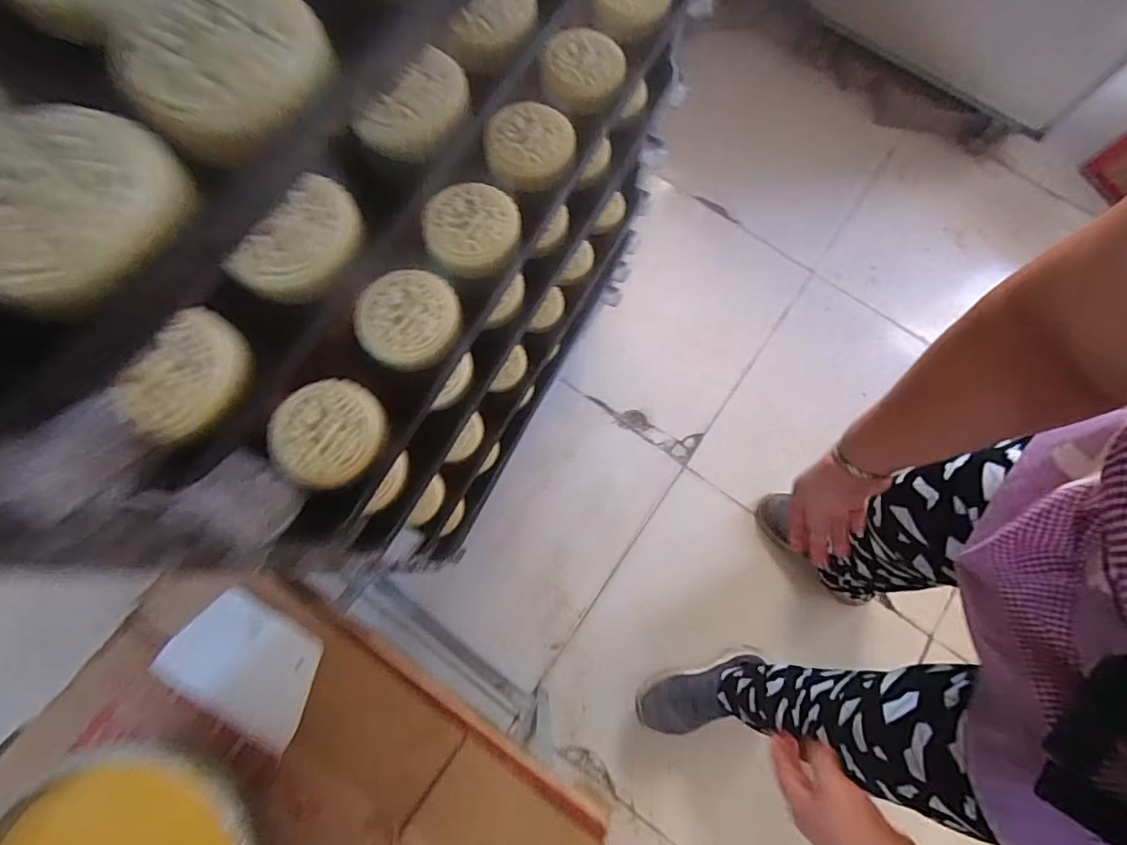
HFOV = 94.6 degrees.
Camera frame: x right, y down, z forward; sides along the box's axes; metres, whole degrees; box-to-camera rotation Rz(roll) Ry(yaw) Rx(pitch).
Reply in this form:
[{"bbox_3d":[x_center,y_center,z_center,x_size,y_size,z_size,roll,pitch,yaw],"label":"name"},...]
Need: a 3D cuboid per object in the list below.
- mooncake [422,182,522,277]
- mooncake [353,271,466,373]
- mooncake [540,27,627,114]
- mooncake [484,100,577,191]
[{"bbox_3d":[-0.070,-0.149,0.398,0.070,0.018,0.068,6,75,0],"label":"mooncake"},{"bbox_3d":[-0.112,-0.076,0.377,0.072,0.016,0.071,-10,76,-5],"label":"mooncake"},{"bbox_3d":[0.017,-0.300,0.442,0.067,0.027,0.064,6,75,0],"label":"mooncake"},{"bbox_3d":[-0.027,-0.227,0.425,0.071,0.024,0.065,-2,75,-3],"label":"mooncake"}]

